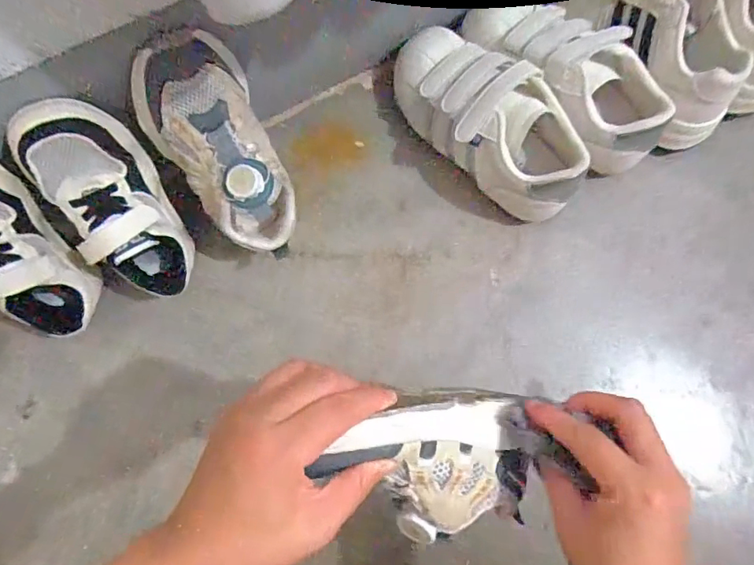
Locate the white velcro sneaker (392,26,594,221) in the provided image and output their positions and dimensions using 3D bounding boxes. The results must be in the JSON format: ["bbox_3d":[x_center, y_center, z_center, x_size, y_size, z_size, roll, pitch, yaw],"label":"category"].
[{"bbox_3d":[0.105,-0.163,0.518,0.093,0.100,0.229,-43,82,-8],"label":"white velcro sneaker"}]

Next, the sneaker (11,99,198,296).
[{"bbox_3d":[-0.220,-0.061,0.434,0.081,0.191,0.077,-29,38,-6],"label":"sneaker"}]

